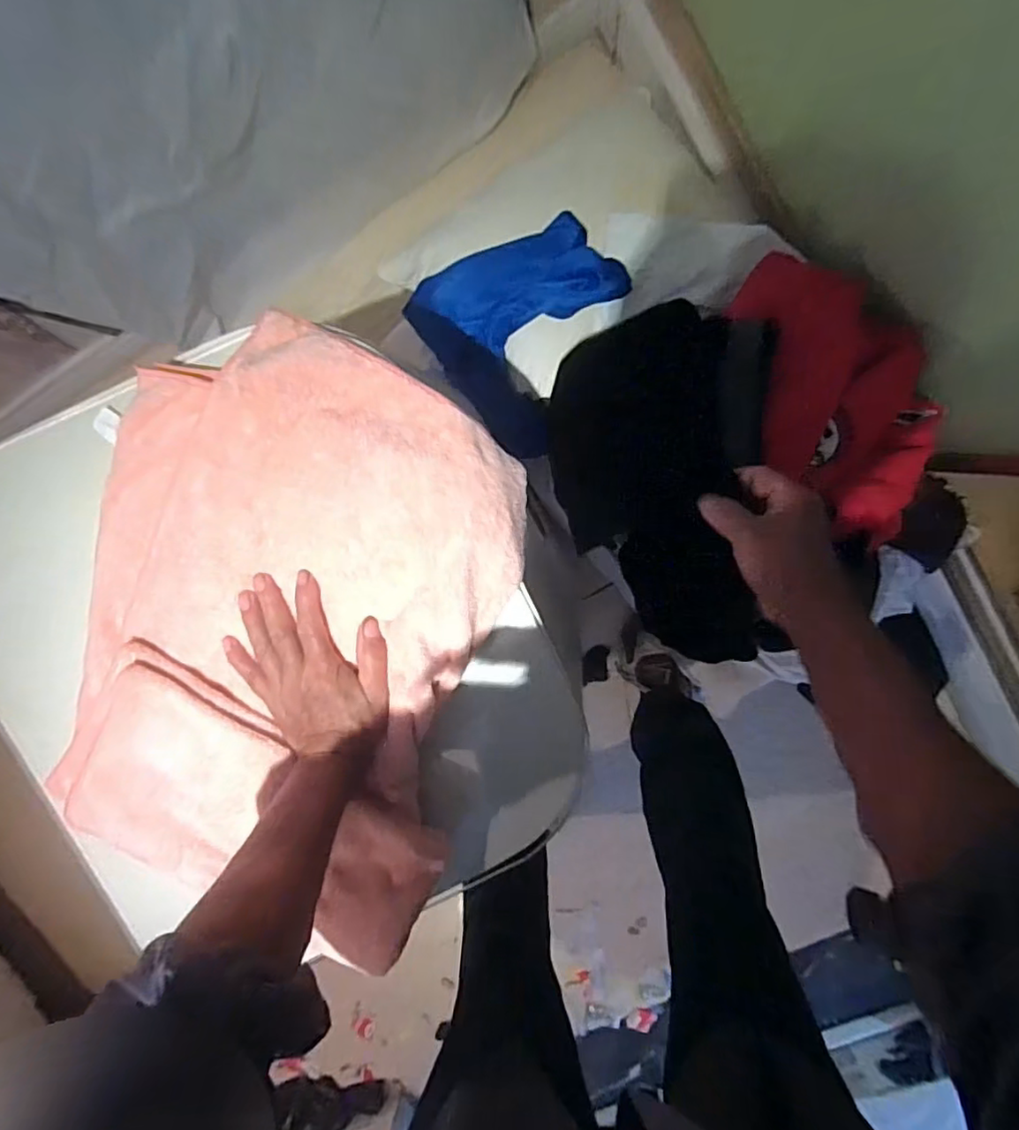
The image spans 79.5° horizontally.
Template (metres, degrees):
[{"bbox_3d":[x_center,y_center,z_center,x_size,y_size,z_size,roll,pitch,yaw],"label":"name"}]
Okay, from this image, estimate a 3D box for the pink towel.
[{"bbox_3d":[-0.194,0.056,0.516,0.352,0.058,0.470,19,97,-1],"label":"pink towel"}]

